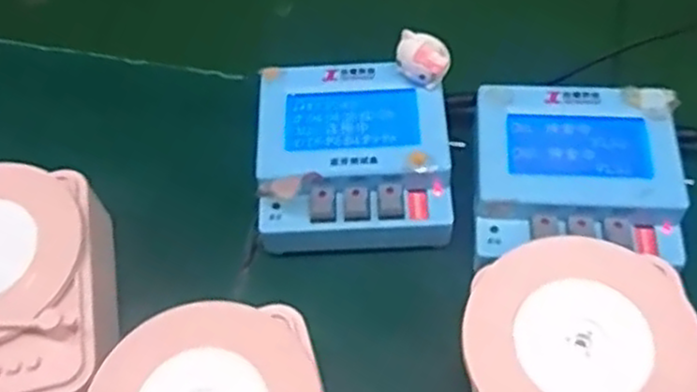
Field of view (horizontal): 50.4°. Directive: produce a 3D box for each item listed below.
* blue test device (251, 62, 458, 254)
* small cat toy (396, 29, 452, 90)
[{"bbox_3d":[0.003,-0.021,0.410,0.100,0.046,0.092,-2,57,2],"label":"blue test device"},{"bbox_3d":[0.041,-0.072,0.403,0.029,0.026,0.021,12,58,12],"label":"small cat toy"}]

